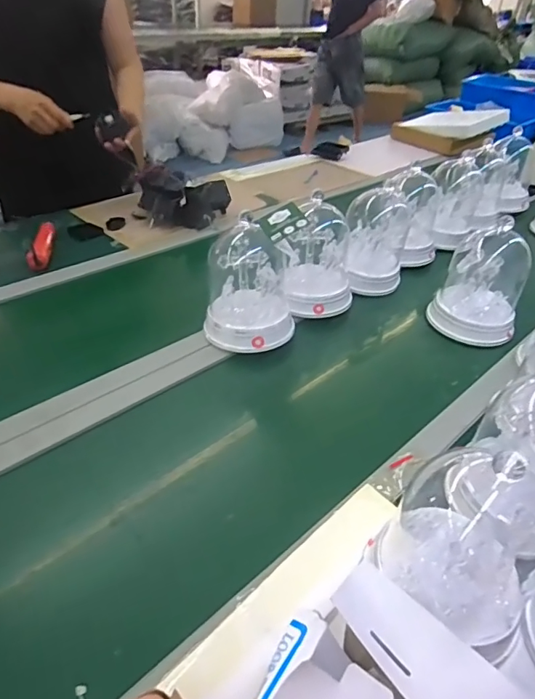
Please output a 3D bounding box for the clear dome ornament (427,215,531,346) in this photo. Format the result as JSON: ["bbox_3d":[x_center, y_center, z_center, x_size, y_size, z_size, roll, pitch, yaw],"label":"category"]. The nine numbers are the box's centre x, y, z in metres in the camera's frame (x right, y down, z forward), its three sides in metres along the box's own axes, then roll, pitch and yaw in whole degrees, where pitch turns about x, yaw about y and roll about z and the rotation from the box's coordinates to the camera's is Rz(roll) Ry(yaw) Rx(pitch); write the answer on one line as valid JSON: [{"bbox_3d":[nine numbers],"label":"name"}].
[{"bbox_3d":[0.387,-0.128,0.856,0.140,0.193,0.124,20,40,20],"label":"clear dome ornament"}]

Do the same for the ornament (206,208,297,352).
[{"bbox_3d":[-0.027,-0.108,0.780,0.148,0.183,0.130,1,38,-4],"label":"ornament"}]

